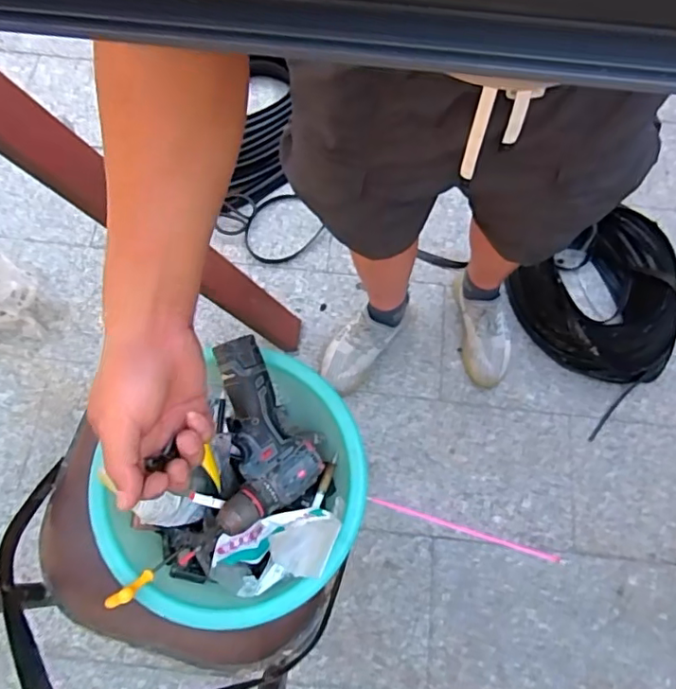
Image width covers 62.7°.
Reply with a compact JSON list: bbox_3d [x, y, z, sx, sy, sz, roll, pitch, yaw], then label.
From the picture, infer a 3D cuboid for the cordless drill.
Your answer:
[{"bbox_3d":[-0.091,0.099,0.653,0.114,0.056,0.210,-11,85,-4],"label":"cordless drill"}]

